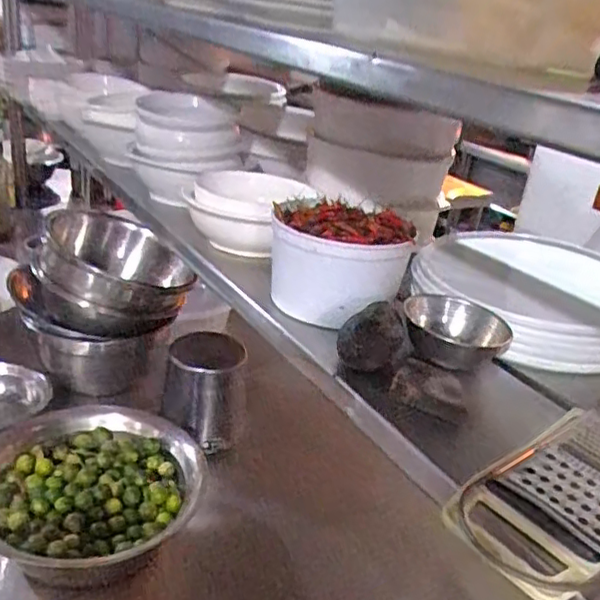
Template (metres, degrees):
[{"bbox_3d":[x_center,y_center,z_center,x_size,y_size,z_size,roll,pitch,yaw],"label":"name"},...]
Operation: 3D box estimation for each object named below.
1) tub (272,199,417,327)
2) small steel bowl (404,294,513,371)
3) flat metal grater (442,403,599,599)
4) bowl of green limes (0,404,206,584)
[{"bbox_3d":[0.042,-0.044,0.749,0.128,0.126,0.138,-3,27,-23],"label":"tub"},{"bbox_3d":[0.160,0.035,0.669,0.112,0.040,0.103,19,27,23],"label":"small steel bowl"},{"bbox_3d":[0.220,0.146,0.499,0.248,0.025,0.112,-14,32,-39],"label":"flat metal grater"},{"bbox_3d":[-0.270,0.247,0.812,0.265,0.103,0.274,7,25,-3],"label":"bowl of green limes"}]

